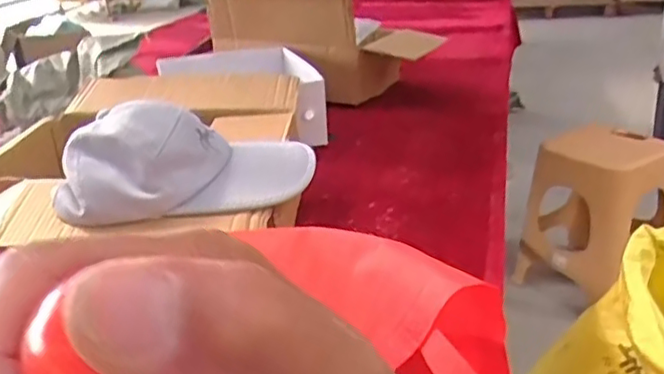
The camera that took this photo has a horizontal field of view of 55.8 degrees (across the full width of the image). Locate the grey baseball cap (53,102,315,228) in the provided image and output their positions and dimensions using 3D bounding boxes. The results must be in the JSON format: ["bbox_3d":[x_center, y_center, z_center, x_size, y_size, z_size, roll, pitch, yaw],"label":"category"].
[{"bbox_3d":[-0.163,-0.041,0.708,0.270,0.098,0.146,-6,25,-5],"label":"grey baseball cap"}]

